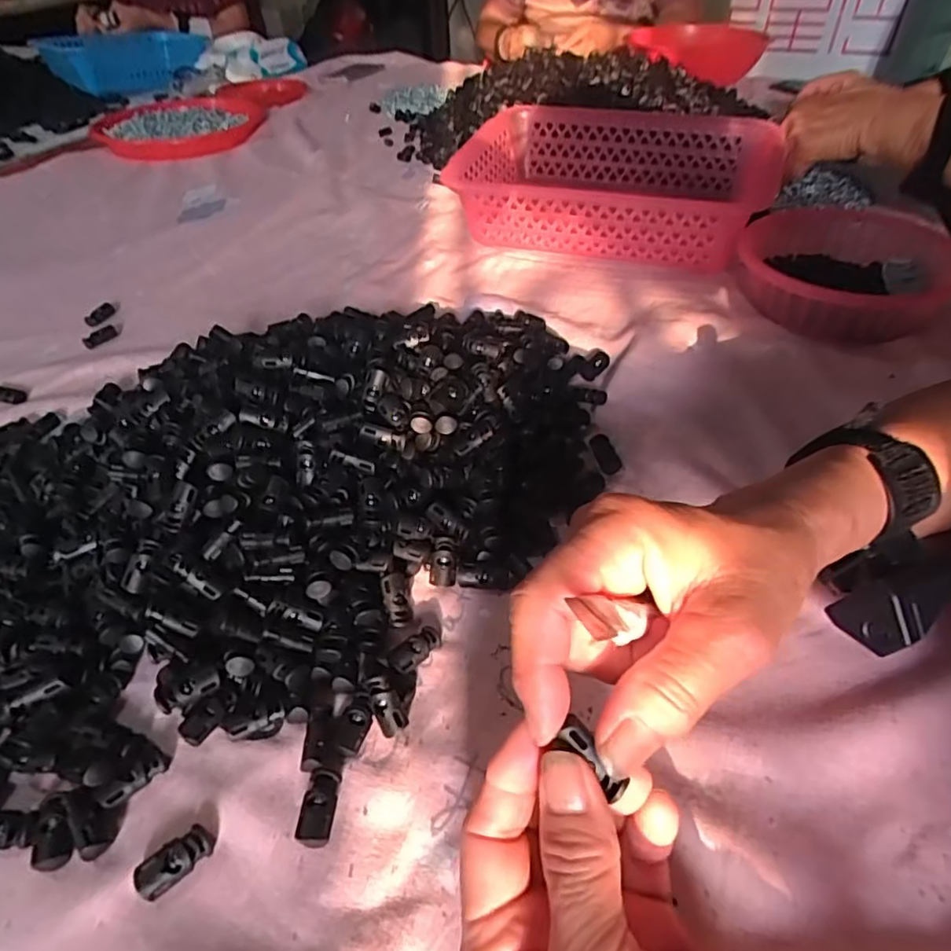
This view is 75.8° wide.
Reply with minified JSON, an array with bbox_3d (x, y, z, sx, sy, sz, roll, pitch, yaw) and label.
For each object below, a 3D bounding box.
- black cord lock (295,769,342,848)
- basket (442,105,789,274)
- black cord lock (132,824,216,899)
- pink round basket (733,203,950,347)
[{"bbox_3d":[-0.064,0.137,0.252,0.013,0.009,0.027,3,43,5],"label":"black cord lock"},{"bbox_3d":[0.146,-0.309,0.656,0.302,0.099,0.217,13,45,19],"label":"basket"},{"bbox_3d":[-0.117,0.151,0.238,0.029,0.008,0.014,-30,50,-27],"label":"black cord lock"},{"bbox_3d":[0.316,-0.177,0.533,0.150,0.067,0.169,11,45,13],"label":"pink round basket"}]

